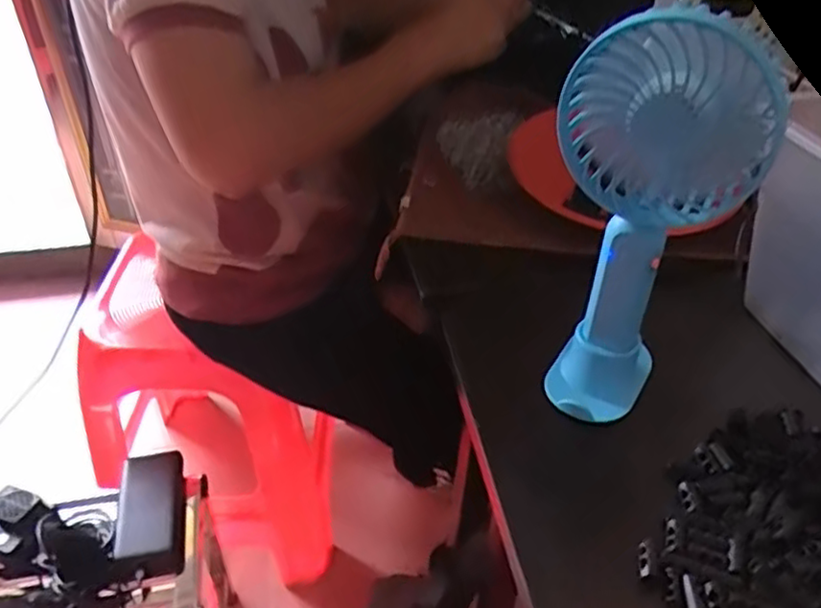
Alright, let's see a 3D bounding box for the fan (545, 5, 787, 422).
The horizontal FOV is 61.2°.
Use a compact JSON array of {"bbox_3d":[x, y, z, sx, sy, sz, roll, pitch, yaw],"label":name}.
[{"bbox_3d":[0.116,-0.036,0.363,0.101,0.208,0.063,15,41,17],"label":"fan"}]

